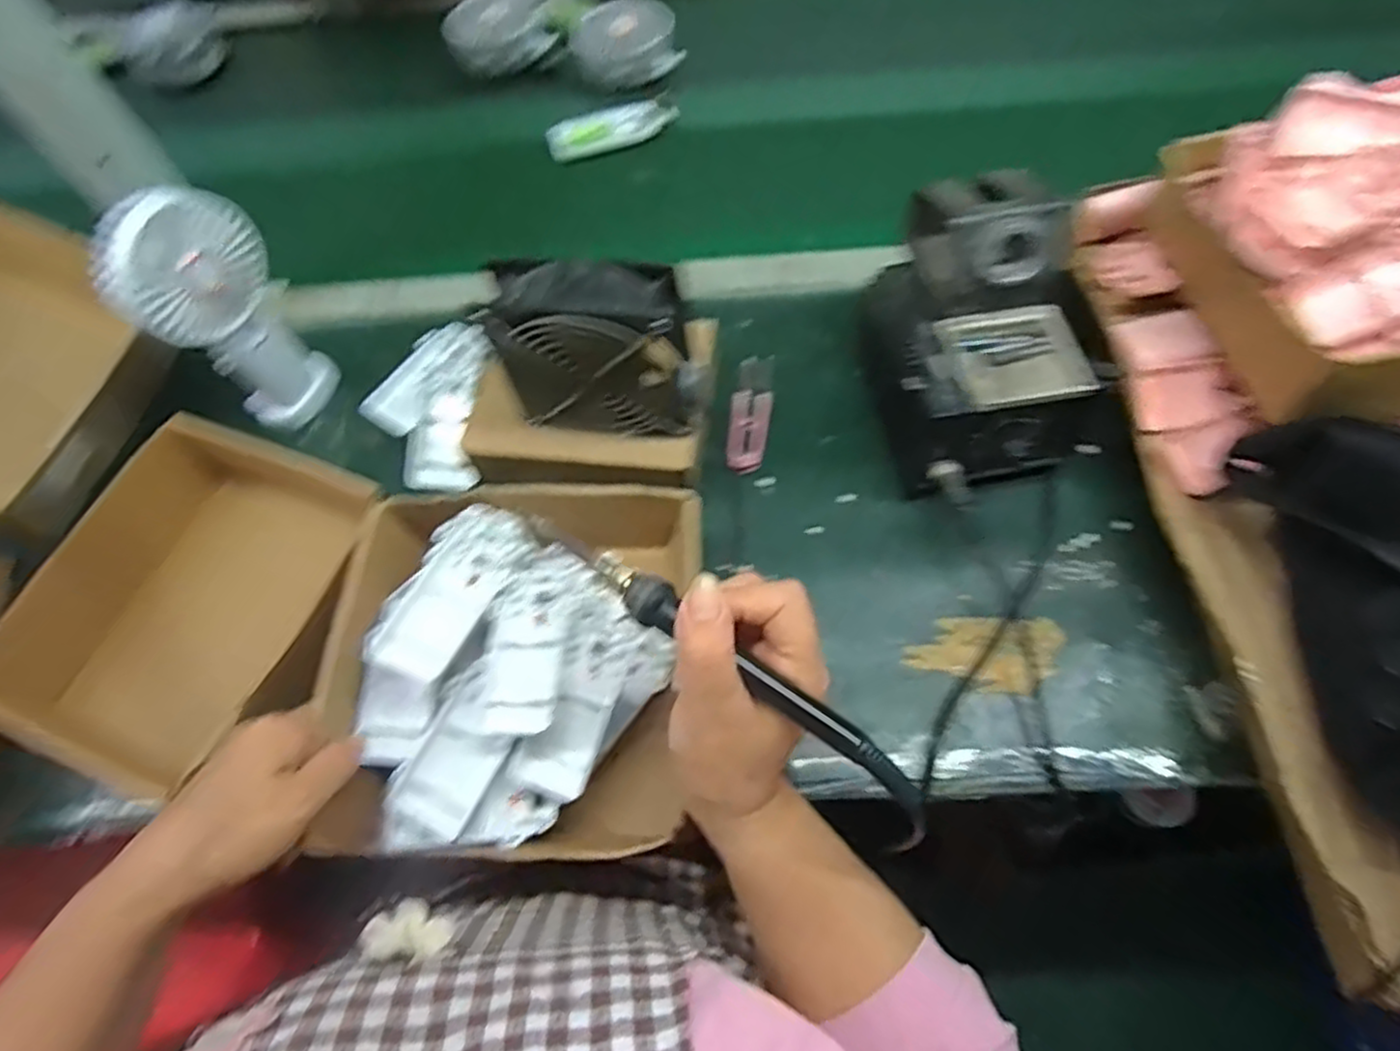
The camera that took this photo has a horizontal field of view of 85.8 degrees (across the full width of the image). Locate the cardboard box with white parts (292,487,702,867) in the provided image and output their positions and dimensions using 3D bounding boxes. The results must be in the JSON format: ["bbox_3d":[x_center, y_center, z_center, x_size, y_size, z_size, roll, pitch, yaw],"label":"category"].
[{"bbox_3d":[-0.113,0.084,0.451,0.191,0.071,0.208,4,67,5],"label":"cardboard box with white parts"}]

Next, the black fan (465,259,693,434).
[{"bbox_3d":[-0.068,-0.108,0.473,0.121,0.118,0.050,4,64,5],"label":"black fan"}]

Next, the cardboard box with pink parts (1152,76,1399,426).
[{"bbox_3d":[0.436,-0.185,0.499,0.188,0.112,0.209,-5,64,1],"label":"cardboard box with pink parts"}]

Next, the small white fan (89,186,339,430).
[{"bbox_3d":[-0.321,-0.140,0.523,0.088,0.187,0.048,-34,67,-13],"label":"small white fan"}]

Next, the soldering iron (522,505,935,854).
[{"bbox_3d":[0.007,0.059,0.321,0.205,0.016,0.027,35,72,12],"label":"soldering iron"}]

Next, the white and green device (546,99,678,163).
[{"bbox_3d":[-0.083,-0.380,0.726,0.126,0.023,0.036,-19,64,-6],"label":"white and green device"}]

